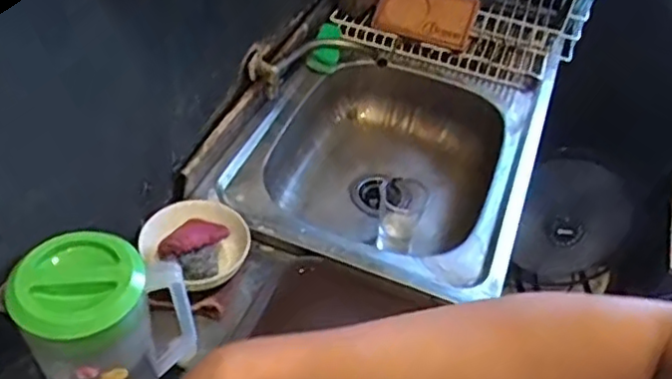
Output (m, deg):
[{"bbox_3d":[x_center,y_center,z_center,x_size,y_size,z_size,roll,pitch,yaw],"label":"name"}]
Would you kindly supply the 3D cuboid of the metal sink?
[{"bbox_3d":[0.098,-0.024,1.229,0.468,0.177,0.576,20,46,12],"label":"metal sink"}]

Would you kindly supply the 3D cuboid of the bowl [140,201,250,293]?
[{"bbox_3d":[-0.195,0.072,0.942,0.133,0.062,0.134,4,45,-4],"label":"bowl"}]

